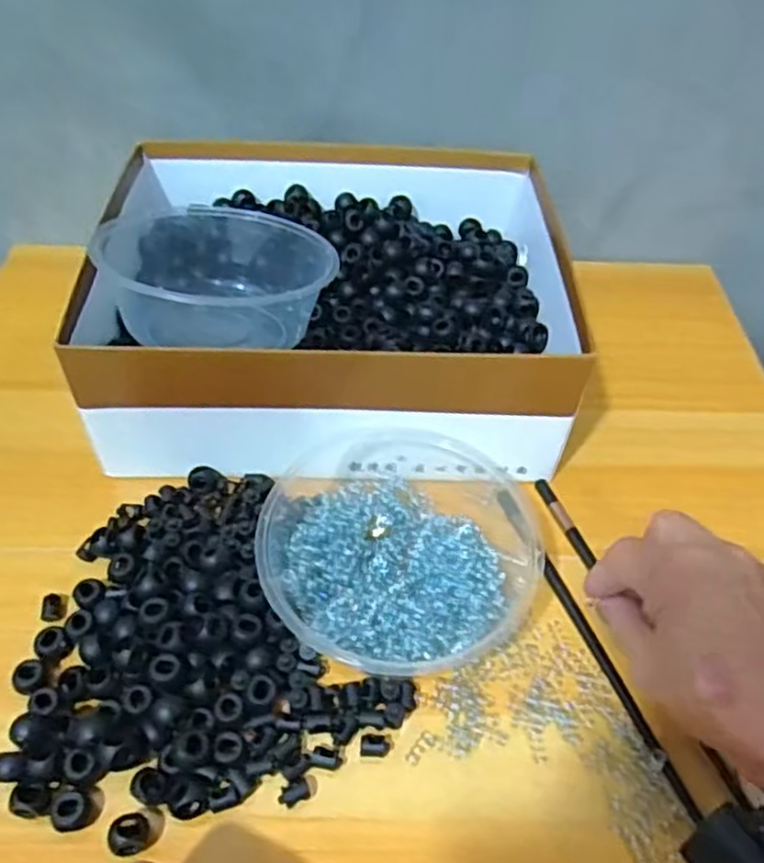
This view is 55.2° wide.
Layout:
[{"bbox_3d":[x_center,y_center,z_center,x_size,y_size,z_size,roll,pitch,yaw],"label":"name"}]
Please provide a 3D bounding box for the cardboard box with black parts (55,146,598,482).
[{"bbox_3d":[-0.030,-0.087,0.502,0.304,0.102,0.248,-1,49,-5],"label":"cardboard box with black parts"}]

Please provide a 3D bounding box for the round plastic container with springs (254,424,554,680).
[{"bbox_3d":[0.016,0.061,0.410,0.154,0.049,0.151,2,49,-2],"label":"round plastic container with springs"}]

